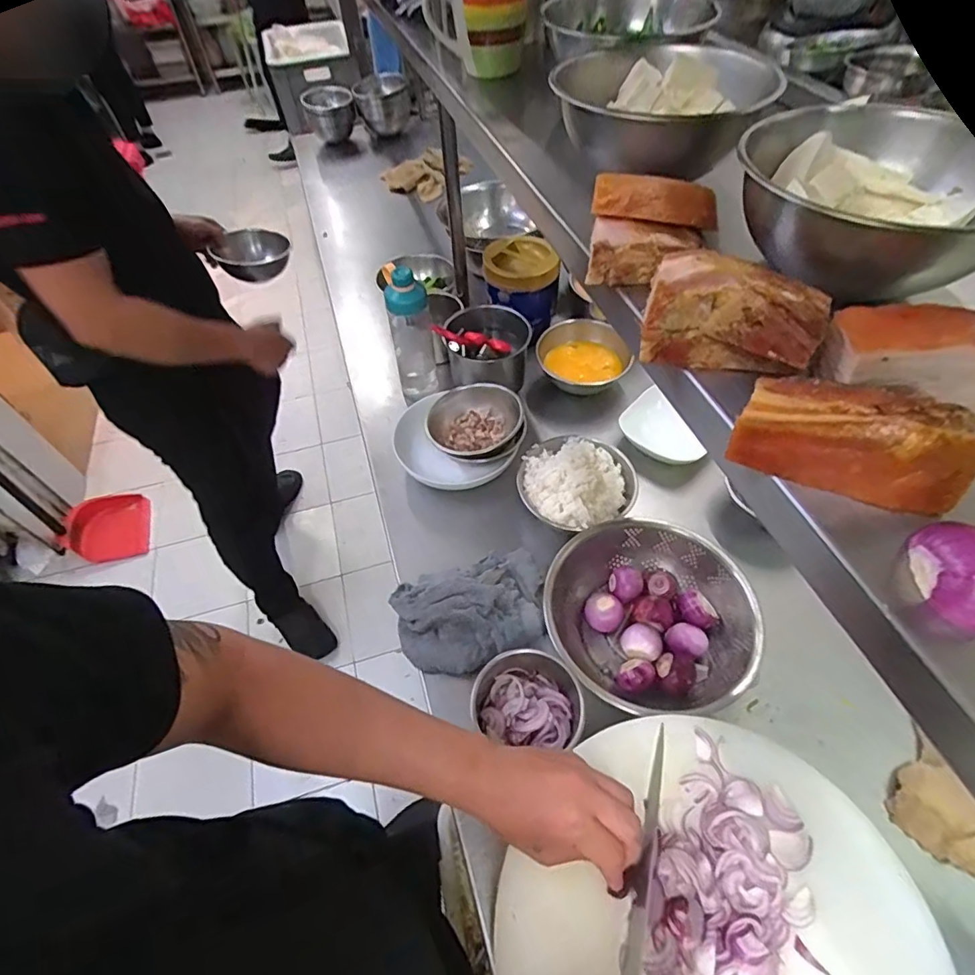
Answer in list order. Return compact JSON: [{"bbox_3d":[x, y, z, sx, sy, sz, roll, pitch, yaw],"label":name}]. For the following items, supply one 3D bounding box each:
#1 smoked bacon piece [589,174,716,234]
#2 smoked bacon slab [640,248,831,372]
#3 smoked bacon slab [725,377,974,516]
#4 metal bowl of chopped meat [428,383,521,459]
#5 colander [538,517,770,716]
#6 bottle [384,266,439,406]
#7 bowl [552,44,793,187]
[{"bbox_3d":[0.115,-0.197,0.364,0.085,0.026,0.018,8,19,-1],"label":"smoked bacon piece"},{"bbox_3d":[0.138,-0.097,0.299,0.088,0.049,0.043,19,56,16],"label":"smoked bacon slab"},{"bbox_3d":[0.171,-0.022,0.249,0.096,0.041,0.030,19,56,16],"label":"smoked bacon slab"},{"bbox_3d":[-0.022,-0.102,0.853,0.148,0.066,0.140,-1,53,2],"label":"metal bowl of chopped meat"},{"bbox_3d":[0.201,0.157,0.662,0.226,0.114,0.246,-1,53,2],"label":"colander"},{"bbox_3d":[-0.133,-0.259,0.940,0.071,0.256,0.068,-9,53,-5],"label":"bottle"},{"bbox_3d":[0.142,-0.308,0.430,0.153,0.058,0.153,35,62,25],"label":"bowl"}]

